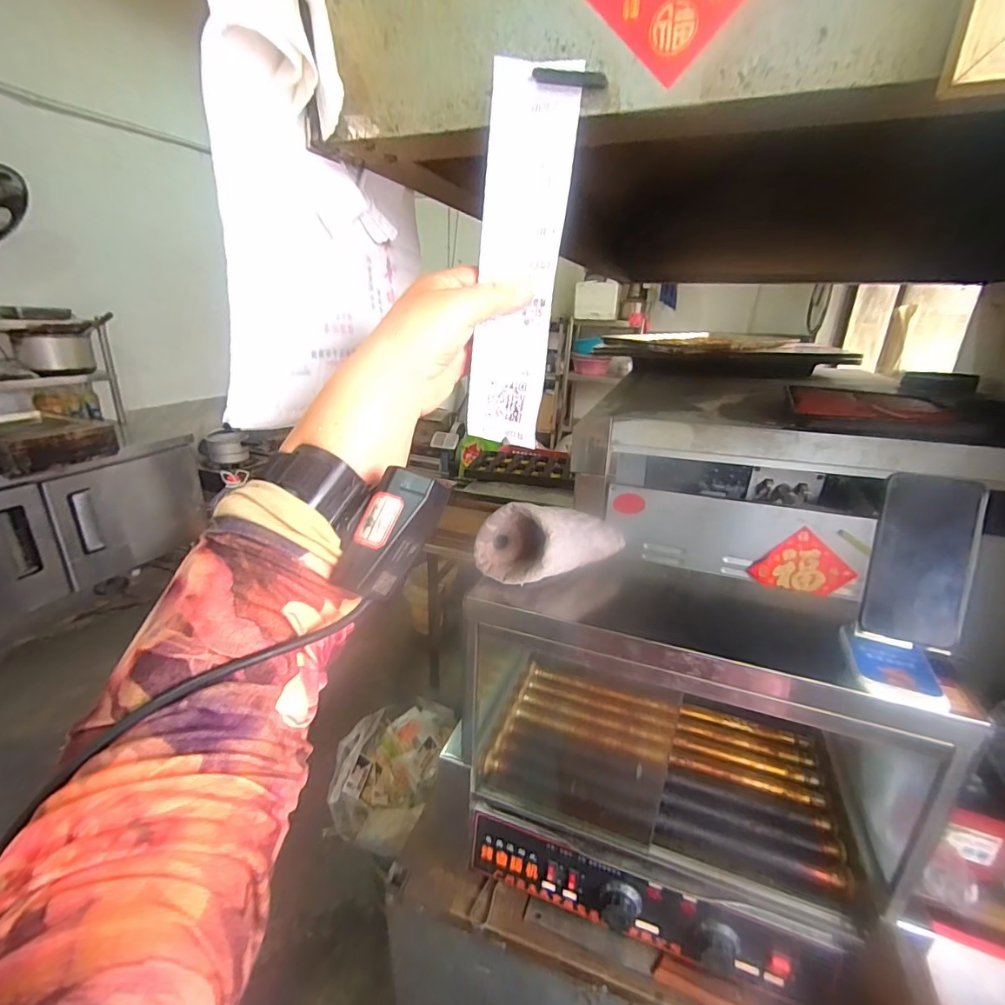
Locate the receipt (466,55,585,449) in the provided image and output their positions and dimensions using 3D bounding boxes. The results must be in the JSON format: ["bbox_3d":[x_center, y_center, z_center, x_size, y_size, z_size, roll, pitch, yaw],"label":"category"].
[{"bbox_3d":[0.010,-0.152,0.325,0.053,0.226,0.010,9,21,8],"label":"receipt"}]

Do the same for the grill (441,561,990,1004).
[{"bbox_3d":[0.219,0.321,0.702,0.550,0.451,0.302,10,22,20],"label":"grill"}]

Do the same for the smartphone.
[{"bbox_3d":[0.399,0.054,0.462,0.075,0.154,0.013,11,1,29],"label":"smartphone"}]

